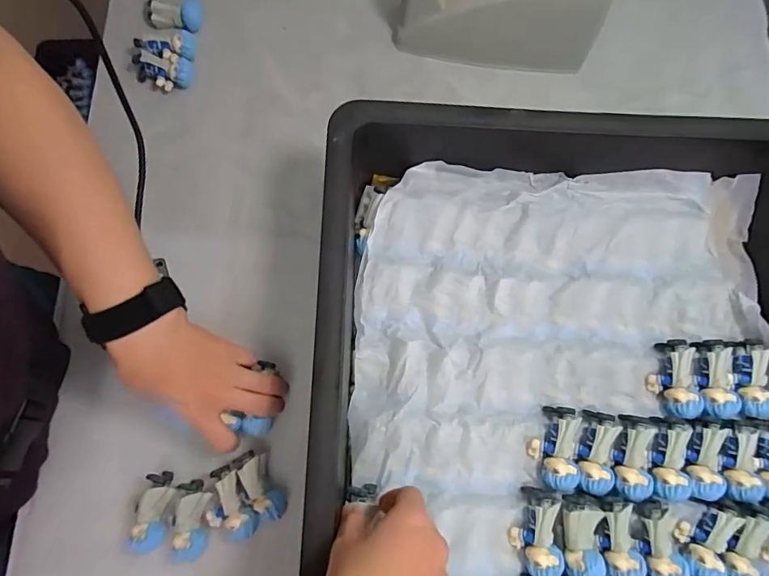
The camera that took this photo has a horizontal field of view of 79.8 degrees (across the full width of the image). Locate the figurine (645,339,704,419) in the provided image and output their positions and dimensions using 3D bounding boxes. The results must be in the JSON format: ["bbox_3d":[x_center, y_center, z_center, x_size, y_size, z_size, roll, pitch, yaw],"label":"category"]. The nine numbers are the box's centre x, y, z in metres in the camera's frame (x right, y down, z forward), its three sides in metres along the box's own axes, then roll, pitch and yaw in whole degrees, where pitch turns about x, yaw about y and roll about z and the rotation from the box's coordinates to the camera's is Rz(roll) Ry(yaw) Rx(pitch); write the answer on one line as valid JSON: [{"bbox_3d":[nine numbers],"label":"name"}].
[{"bbox_3d":[0.241,0.075,0.381,0.032,0.027,0.061,11,77,2],"label":"figurine"}]

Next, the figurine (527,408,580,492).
[{"bbox_3d":[0.135,0.126,0.363,0.036,0.023,0.061,14,77,2],"label":"figurine"}]

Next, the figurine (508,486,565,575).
[{"bbox_3d":[0.115,0.185,0.347,0.035,0.022,0.060,2,77,0],"label":"figurine"}]

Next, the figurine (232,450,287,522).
[{"bbox_3d":[-0.109,0.172,0.401,0.029,0.029,0.061,-28,79,-7],"label":"figurine"}]

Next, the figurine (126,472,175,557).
[{"bbox_3d":[-0.199,0.195,0.393,0.027,0.025,0.069,12,77,2],"label":"figurine"}]

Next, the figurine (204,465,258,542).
[{"bbox_3d":[-0.135,0.188,0.397,0.038,0.025,0.062,-30,79,-8],"label":"figurine"}]

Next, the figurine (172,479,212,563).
[{"bbox_3d":[-0.166,0.199,0.391,0.027,0.029,0.062,3,77,0],"label":"figurine"}]

